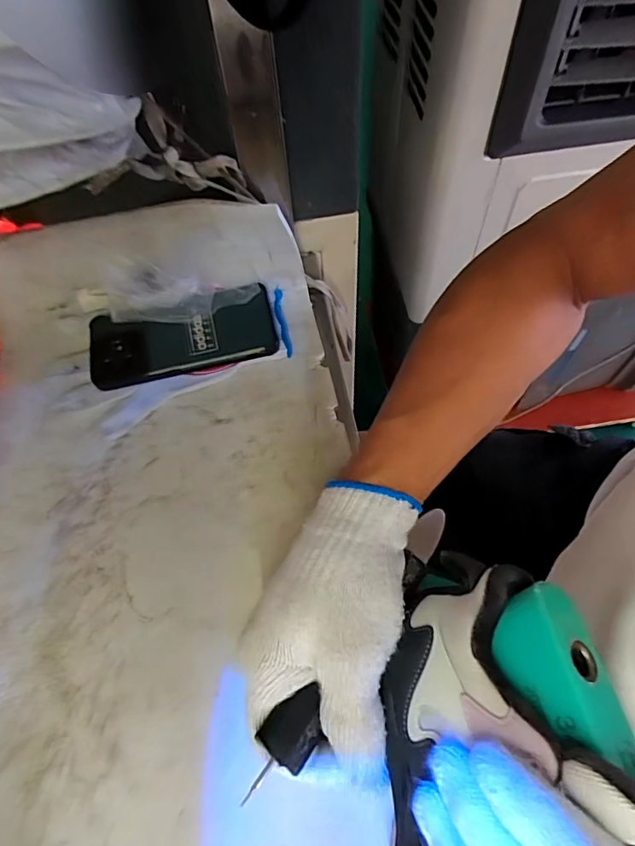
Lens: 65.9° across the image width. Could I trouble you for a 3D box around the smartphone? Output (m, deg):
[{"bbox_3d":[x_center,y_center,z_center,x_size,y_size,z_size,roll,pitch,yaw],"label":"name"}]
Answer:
[{"bbox_3d":[-0.123,-0.078,0.440,0.165,0.013,0.074,-11,71,-3],"label":"smartphone"}]

